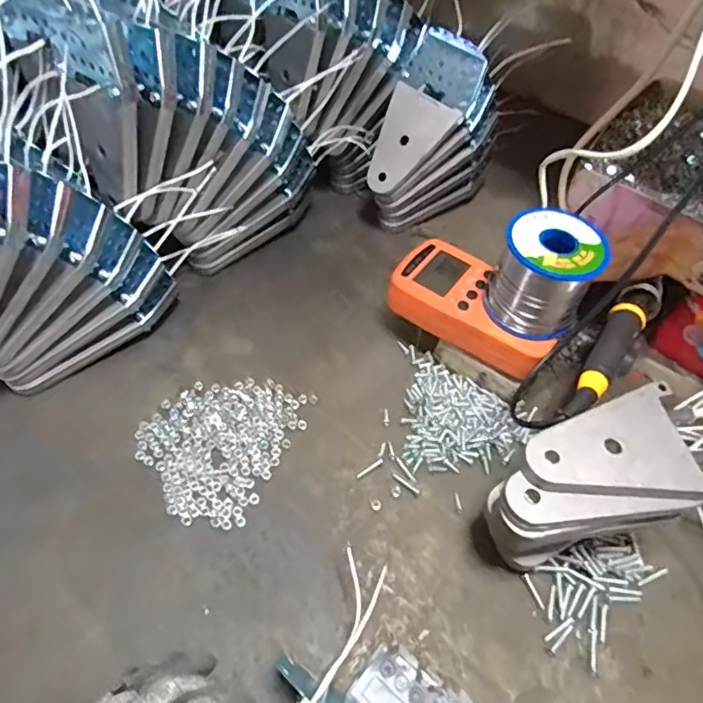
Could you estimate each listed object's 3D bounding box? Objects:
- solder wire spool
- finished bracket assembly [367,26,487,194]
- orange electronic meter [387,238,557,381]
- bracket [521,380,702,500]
[{"bbox_3d":[0.133,-0.054,0.380,0.062,0.071,0.053,25,56,13],"label":"solder wire spool"},{"bbox_3d":[0.060,-0.208,0.483,0.065,0.139,0.023,39,18,21],"label":"finished bracket assembly"},{"bbox_3d":[0.093,-0.035,0.414,0.124,0.024,0.072,32,58,18],"label":"orange electronic meter"},{"bbox_3d":[0.143,0.055,0.301,0.097,0.014,0.065,-7,55,-9],"label":"bracket"}]

